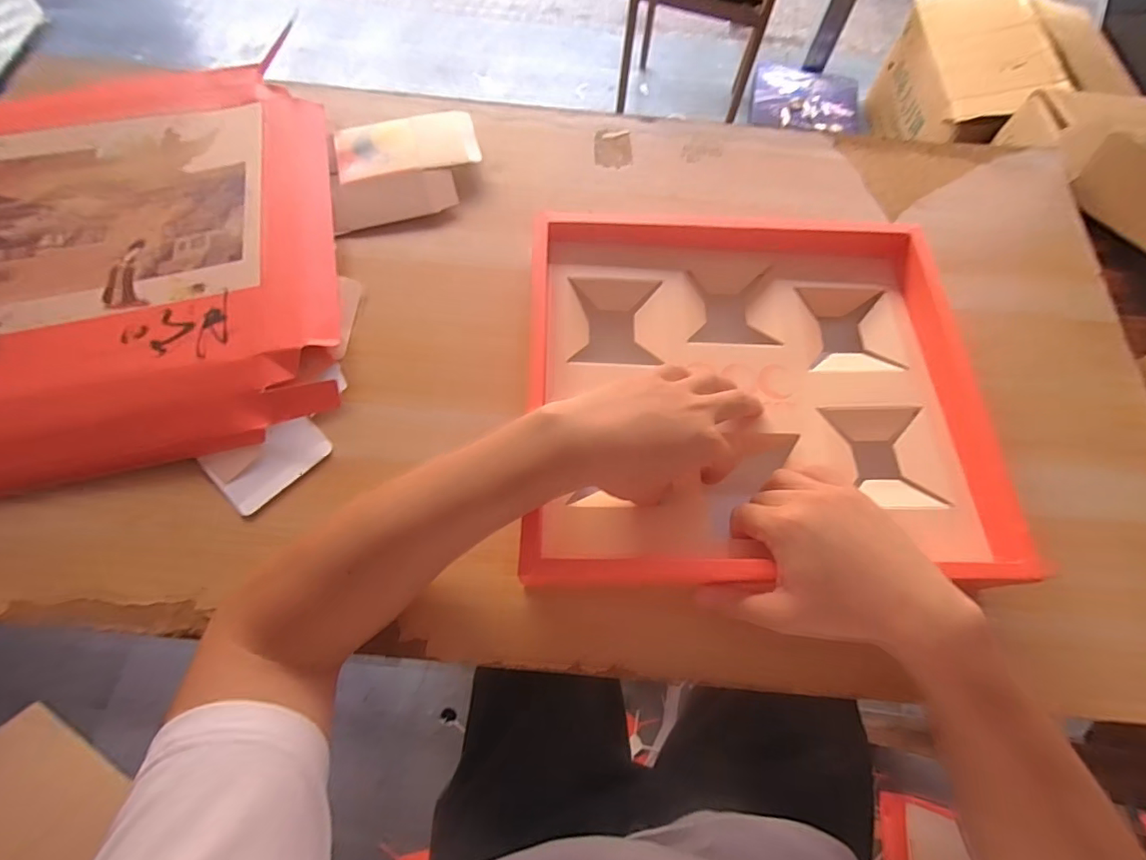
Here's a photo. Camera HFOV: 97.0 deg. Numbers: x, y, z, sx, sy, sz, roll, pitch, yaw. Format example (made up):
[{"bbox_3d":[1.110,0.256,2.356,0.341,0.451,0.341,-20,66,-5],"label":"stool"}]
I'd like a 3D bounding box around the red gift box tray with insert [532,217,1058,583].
[{"bbox_3d":[0.141,-0.046,0.425,0.349,0.064,0.331,1,66,-3],"label":"red gift box tray with insert"}]

